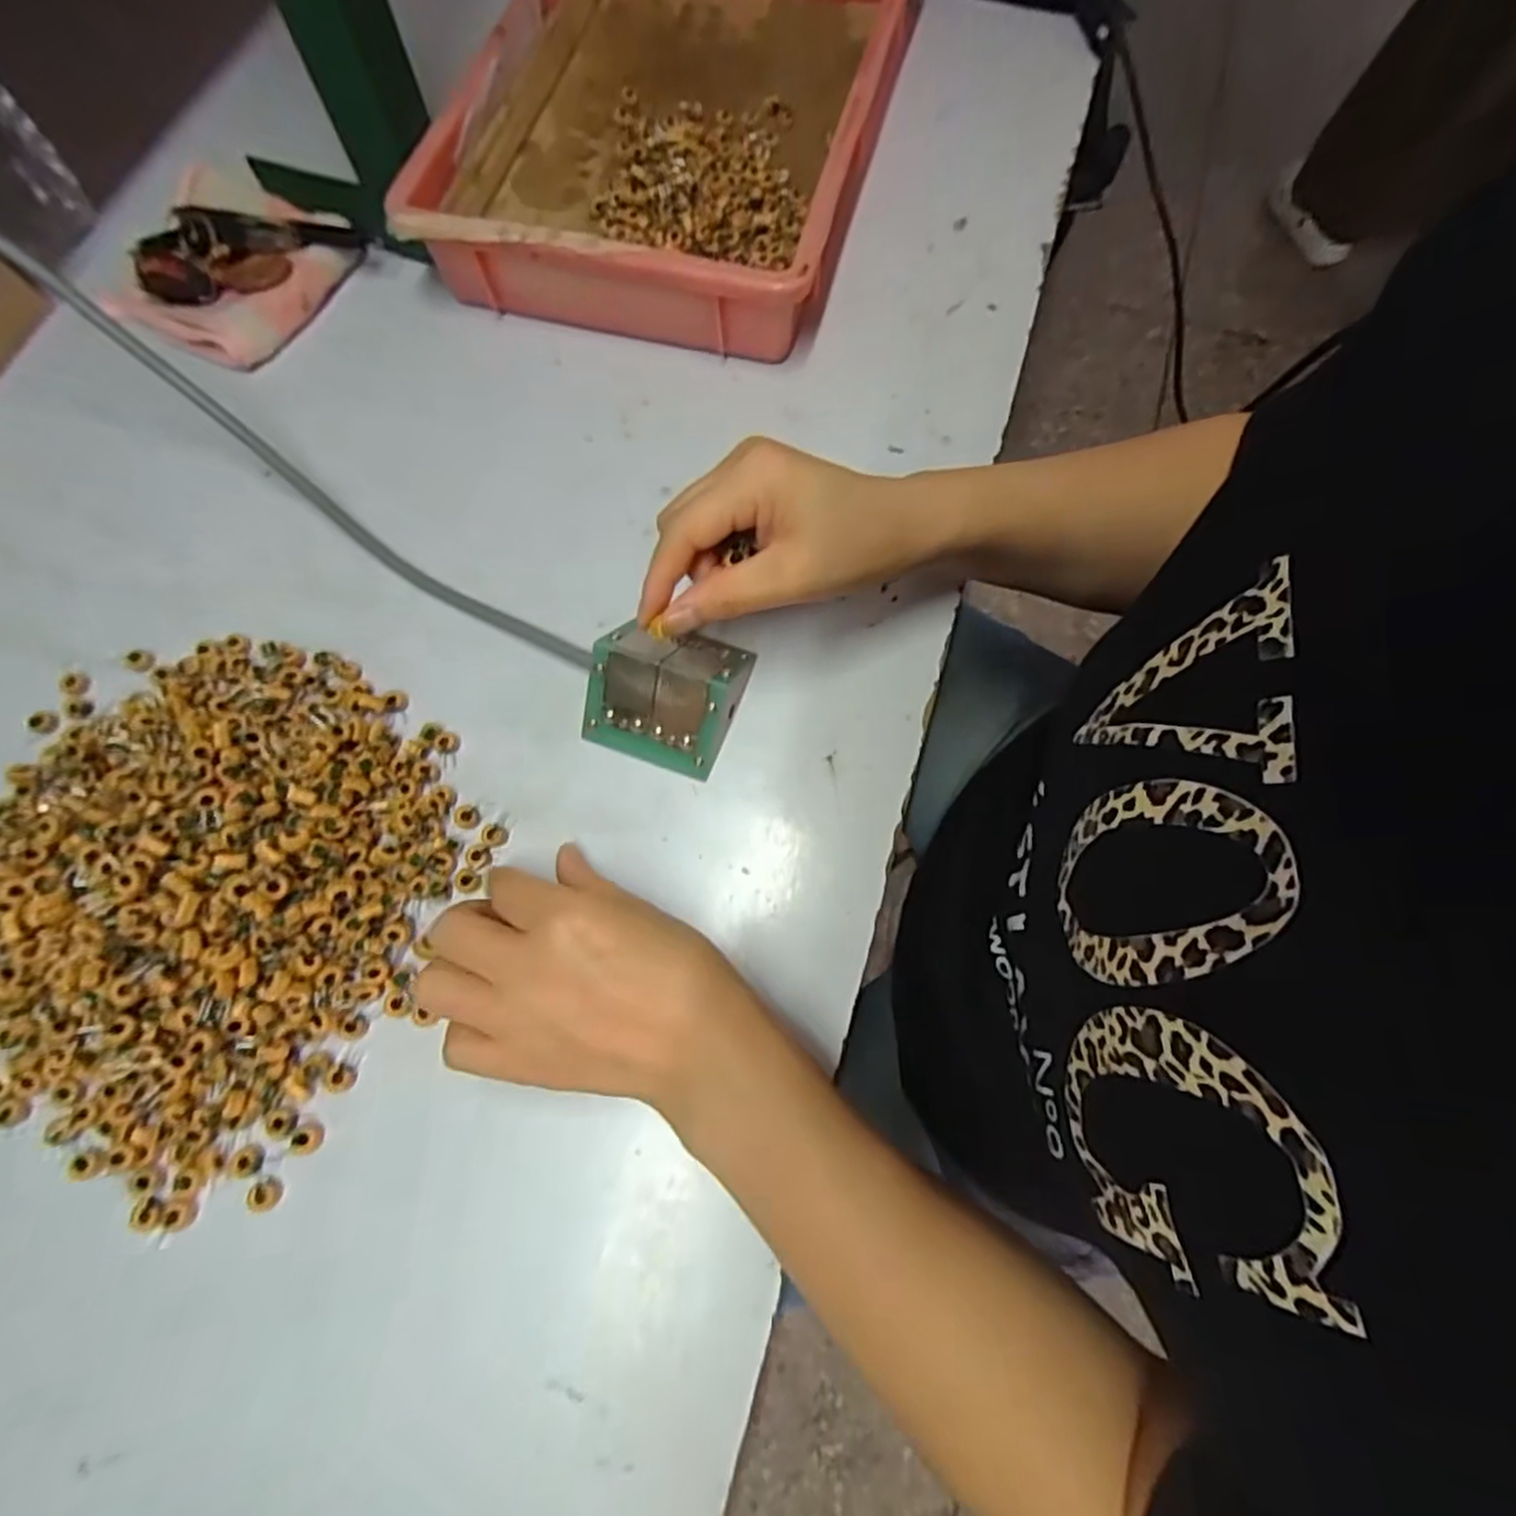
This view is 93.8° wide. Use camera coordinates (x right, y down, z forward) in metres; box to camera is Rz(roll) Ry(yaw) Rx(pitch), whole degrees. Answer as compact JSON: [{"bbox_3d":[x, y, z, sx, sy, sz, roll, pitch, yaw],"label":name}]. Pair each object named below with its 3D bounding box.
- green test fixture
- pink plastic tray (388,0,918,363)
[{"bbox_3d":[-0.045,-0.036,0.349,0.071,0.038,0.072,18,72,7],"label":"green test fixture"},{"bbox_3d":[-0.047,-0.424,0.463,0.243,0.066,0.356,12,72,5],"label":"pink plastic tray"}]

